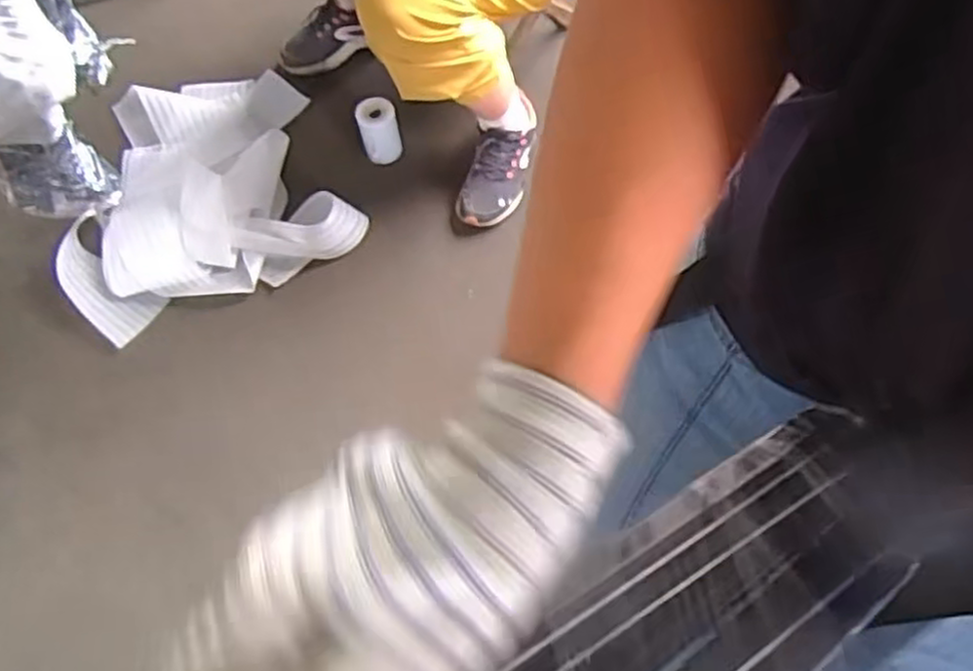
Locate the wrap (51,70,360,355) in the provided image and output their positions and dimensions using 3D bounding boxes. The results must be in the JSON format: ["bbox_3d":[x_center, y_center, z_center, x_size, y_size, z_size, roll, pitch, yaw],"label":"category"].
[{"bbox_3d":[-0.531,-0.290,1.339,0.478,0.137,0.482,-23,68,-12],"label":"wrap"}]

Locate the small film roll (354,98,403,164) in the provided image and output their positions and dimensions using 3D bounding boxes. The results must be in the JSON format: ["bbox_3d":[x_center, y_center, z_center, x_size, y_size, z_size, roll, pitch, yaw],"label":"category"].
[{"bbox_3d":[-0.194,-0.367,1.378,0.069,0.107,0.065,-1,65,2],"label":"small film roll"}]

